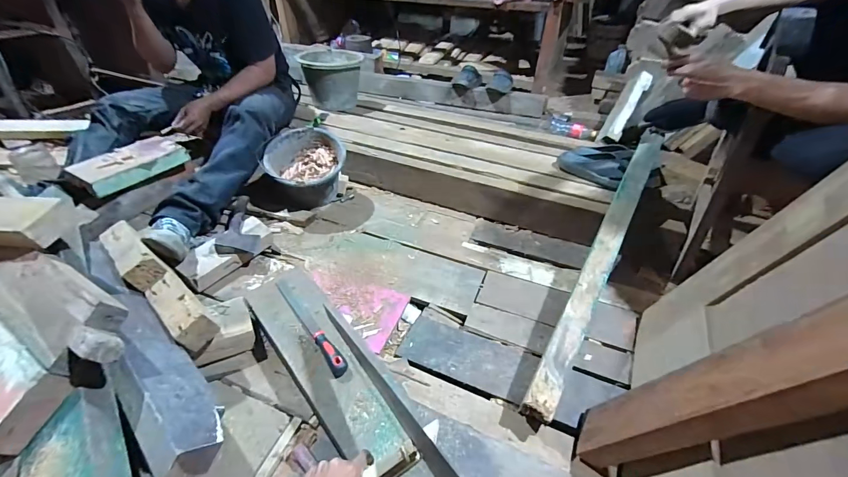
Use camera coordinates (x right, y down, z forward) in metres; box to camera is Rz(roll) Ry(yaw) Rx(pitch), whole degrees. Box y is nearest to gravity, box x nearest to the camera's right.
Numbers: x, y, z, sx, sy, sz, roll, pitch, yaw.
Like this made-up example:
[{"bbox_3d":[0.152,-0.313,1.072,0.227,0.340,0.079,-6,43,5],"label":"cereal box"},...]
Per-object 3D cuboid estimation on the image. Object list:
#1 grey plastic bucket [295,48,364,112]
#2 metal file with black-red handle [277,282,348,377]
[{"bbox_3d":[-0.404,-0.710,1.624,0.245,0.199,0.236,-1,42,-6],"label":"grey plastic bucket"},{"bbox_3d":[-0.242,0.175,0.776,0.033,0.028,0.285,-26,49,-29],"label":"metal file with black-red handle"}]

